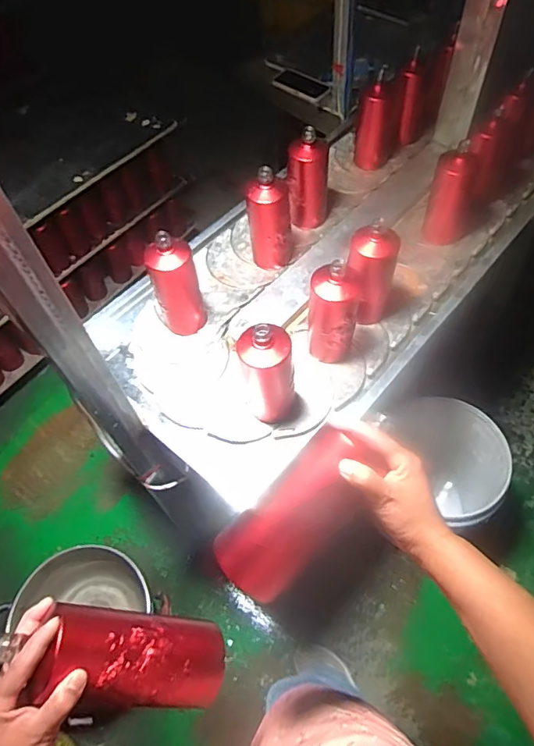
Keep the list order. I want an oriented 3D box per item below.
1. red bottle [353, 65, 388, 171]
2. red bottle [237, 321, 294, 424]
[{"bbox_3d":[0.245,-0.584,1.194,0.076,0.190,0.088,4,59,10],"label":"red bottle"},{"bbox_3d":[0.002,0.005,0.819,0.077,0.193,0.068,-9,57,2],"label":"red bottle"}]

